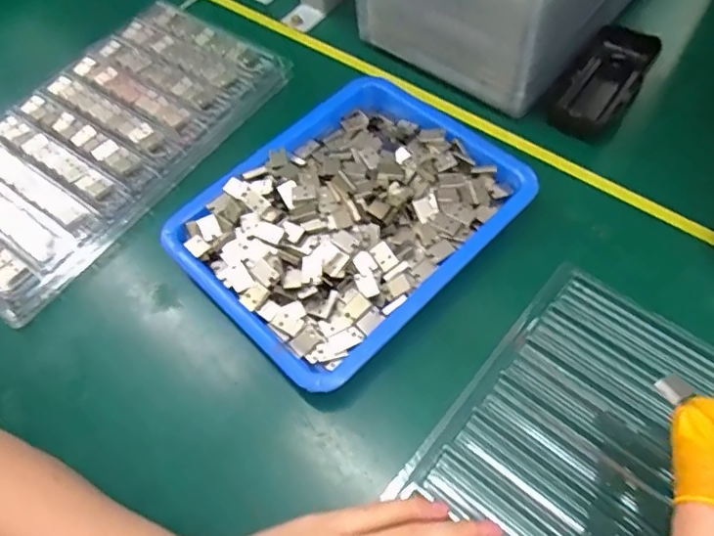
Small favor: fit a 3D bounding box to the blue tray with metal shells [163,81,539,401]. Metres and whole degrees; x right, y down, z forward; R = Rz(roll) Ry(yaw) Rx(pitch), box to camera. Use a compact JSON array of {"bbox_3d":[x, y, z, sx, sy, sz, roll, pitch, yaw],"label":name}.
[{"bbox_3d":[-0.003,-0.041,0.385,0.169,0.027,0.219,40,71,24],"label":"blue tray with metal shells"}]

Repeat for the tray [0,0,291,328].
[{"bbox_3d":[-0.207,-0.105,0.450,0.157,0.024,0.288,32,68,21],"label":"tray"}]

